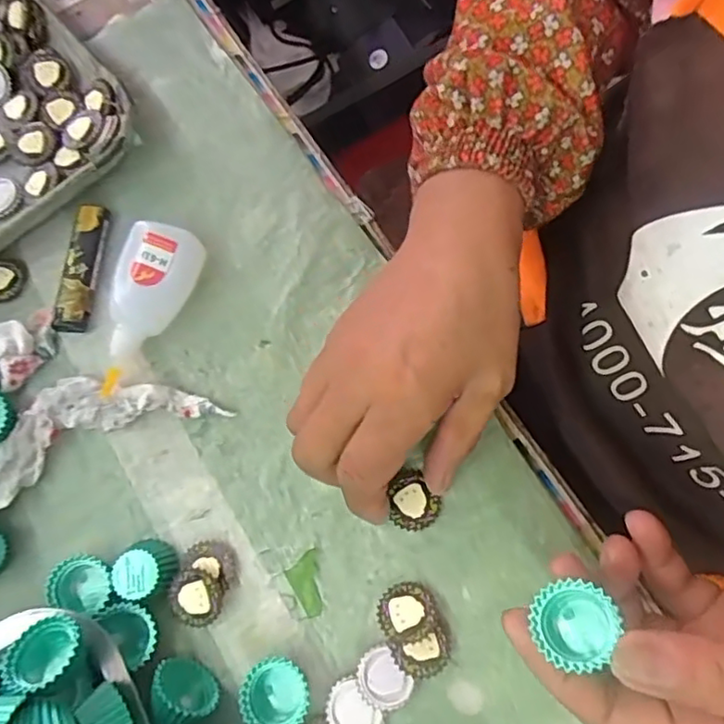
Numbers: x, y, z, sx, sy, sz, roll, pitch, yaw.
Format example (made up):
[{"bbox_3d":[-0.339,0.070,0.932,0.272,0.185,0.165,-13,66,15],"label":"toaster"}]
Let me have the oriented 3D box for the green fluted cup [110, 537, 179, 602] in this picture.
[{"bbox_3d":[-0.109,0.102,0.307,0.029,0.016,0.028,-1,72,3],"label":"green fluted cup"}]

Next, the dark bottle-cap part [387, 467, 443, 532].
[{"bbox_3d":[0.026,0.071,0.312,0.024,0.005,0.027,-25,72,-6],"label":"dark bottle-cap part"}]

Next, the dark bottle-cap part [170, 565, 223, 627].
[{"bbox_3d":[-0.082,0.117,0.305,0.027,0.010,0.026,-1,72,3],"label":"dark bottle-cap part"}]

